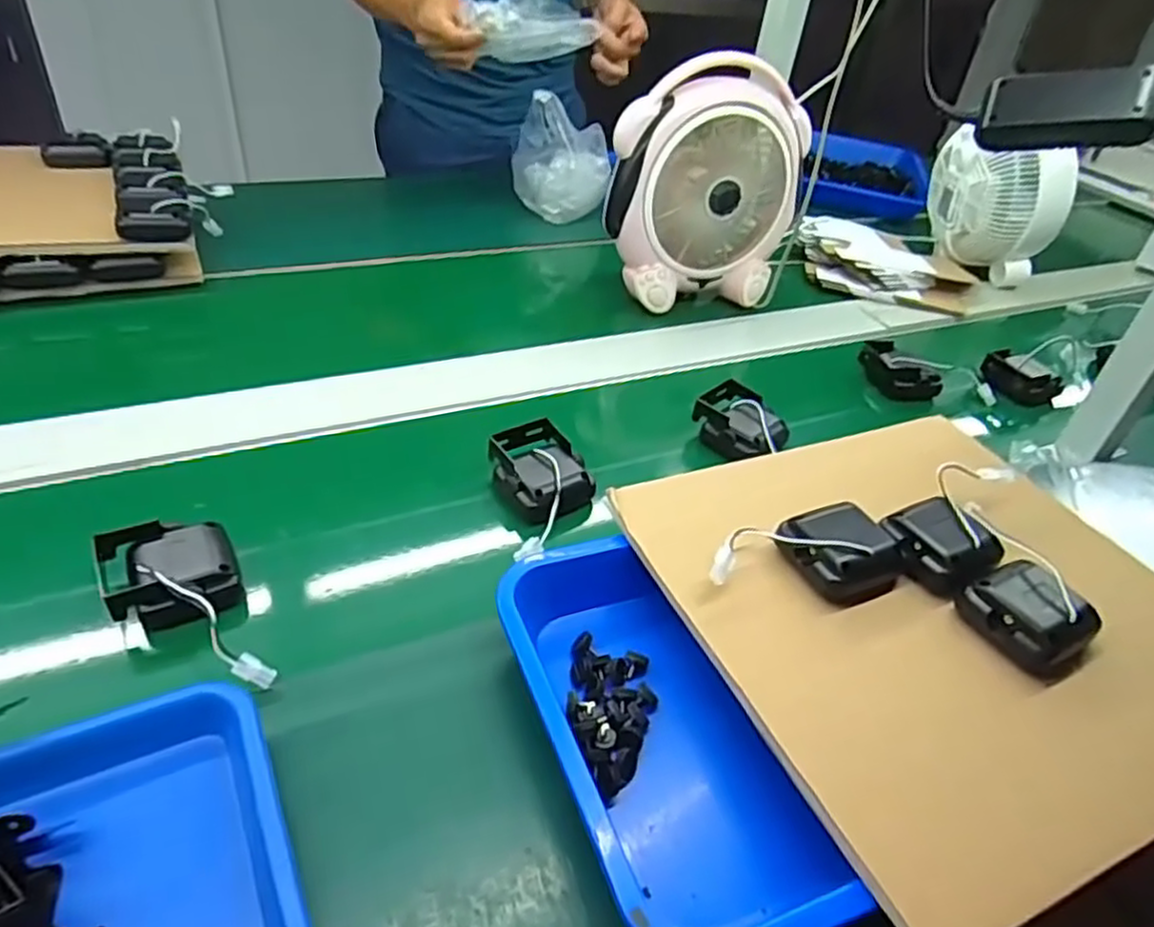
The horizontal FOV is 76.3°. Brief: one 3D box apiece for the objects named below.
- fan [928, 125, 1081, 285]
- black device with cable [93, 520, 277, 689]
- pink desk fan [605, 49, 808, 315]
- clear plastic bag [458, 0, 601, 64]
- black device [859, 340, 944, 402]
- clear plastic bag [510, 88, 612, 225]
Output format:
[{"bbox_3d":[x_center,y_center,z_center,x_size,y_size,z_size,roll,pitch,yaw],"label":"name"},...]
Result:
[{"bbox_3d":[0.614,-0.381,1.084,0.143,0.175,0.159,6,37,-3],"label":"fan"},{"bbox_3d":[-0.260,0.092,0.484,0.083,0.056,0.156,-15,43,-27],"label":"black device with cable"},{"bbox_3d":[0.161,-0.318,0.871,0.242,0.255,0.105,-14,43,-26],"label":"pink desk fan"},{"bbox_3d":[-0.046,-0.576,0.937,0.168,0.121,0.060,-13,42,-25],"label":"clear plastic bag"},{"bbox_3d":[0.364,-0.102,0.834,0.094,0.041,0.044,41,47,18],"label":"black device"},{"bbox_3d":[-0.020,-0.460,1.091,0.132,0.158,0.102,-6,40,-18],"label":"clear plastic bag"}]

